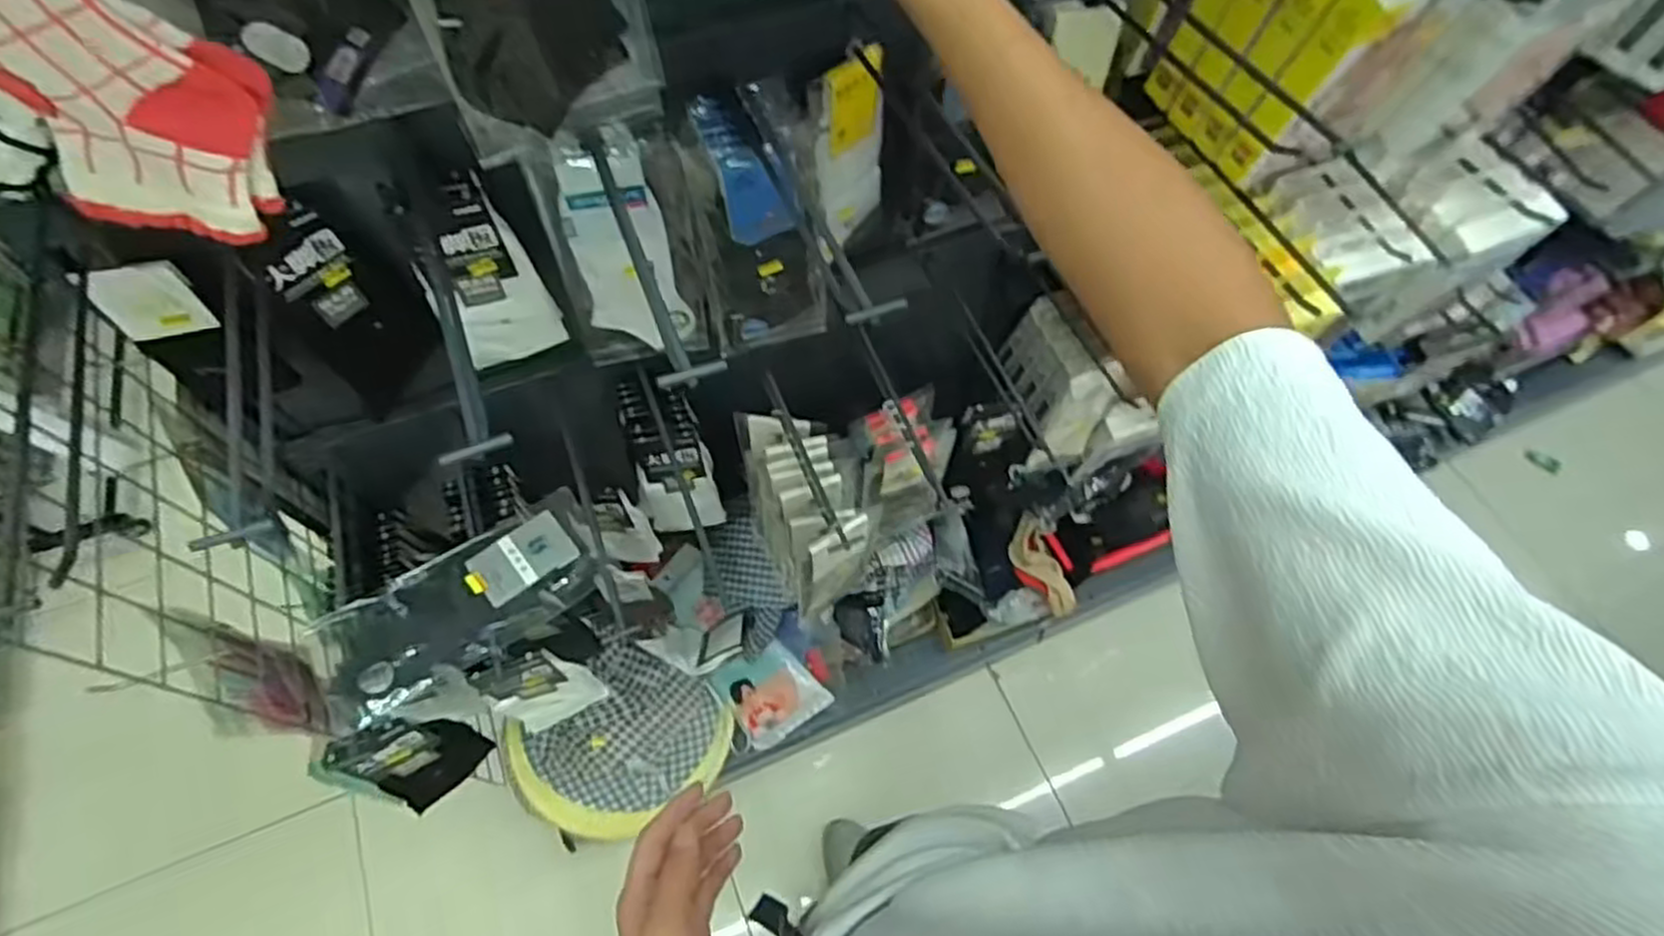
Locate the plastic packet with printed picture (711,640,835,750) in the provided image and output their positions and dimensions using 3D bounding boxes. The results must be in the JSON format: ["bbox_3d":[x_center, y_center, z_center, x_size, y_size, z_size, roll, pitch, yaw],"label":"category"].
[{"bbox_3d":[-0.105,0.395,1.362,0.175,0.027,0.159,-36,97,21],"label":"plastic packet with printed picture"}]

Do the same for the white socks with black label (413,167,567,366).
[{"bbox_3d":[-0.306,-0.163,0.681,0.092,0.196,0.032,-35,65,-15],"label":"white socks with black label"}]

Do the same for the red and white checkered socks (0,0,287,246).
[{"bbox_3d":[-0.325,-0.191,0.319,0.091,0.201,0.049,2,61,0],"label":"red and white checkered socks"}]

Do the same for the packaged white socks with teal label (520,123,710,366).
[{"bbox_3d":[-0.189,-0.193,0.728,0.126,0.271,0.037,-7,61,-6],"label":"packaged white socks with teal label"}]

